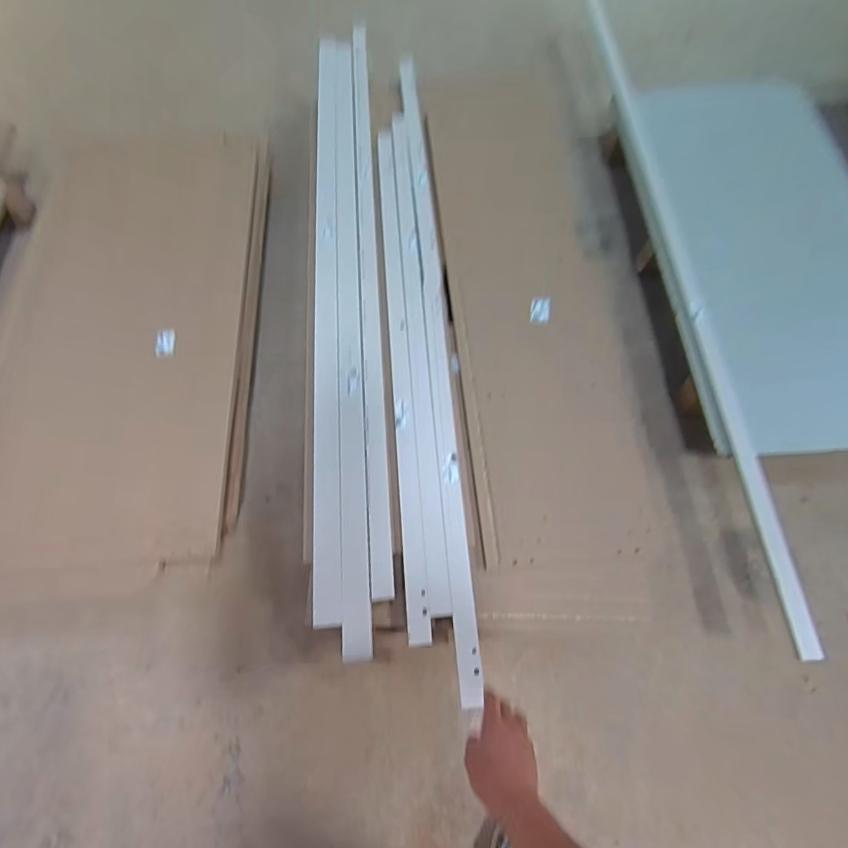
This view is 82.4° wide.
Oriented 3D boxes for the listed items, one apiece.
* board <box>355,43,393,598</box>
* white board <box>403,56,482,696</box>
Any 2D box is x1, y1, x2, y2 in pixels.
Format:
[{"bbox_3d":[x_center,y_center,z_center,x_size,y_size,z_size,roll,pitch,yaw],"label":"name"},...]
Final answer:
[{"bbox_3d":[-0.143,-0.480,1.224,0.041,0.012,1.742,-5,67,1],"label":"board"},{"bbox_3d":[0.019,-0.289,1.137,0.047,0.033,1.648,-5,66,1],"label":"white board"}]

